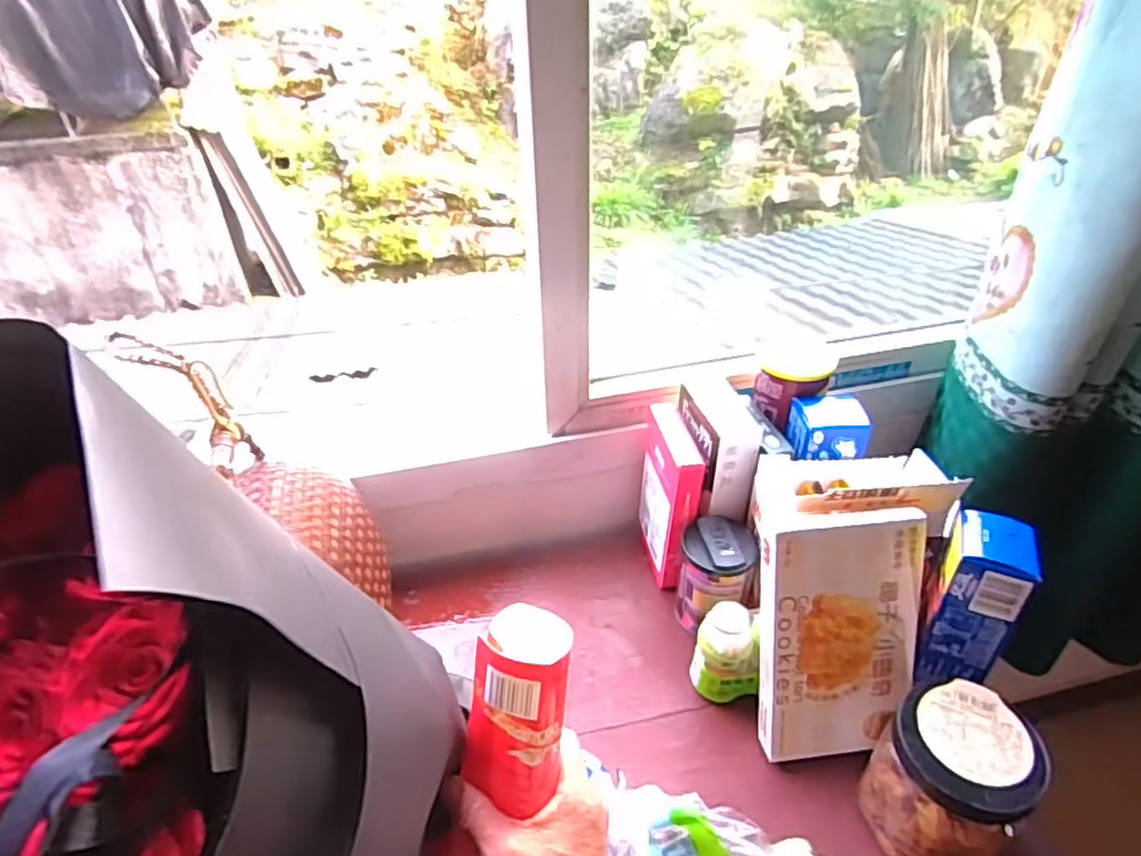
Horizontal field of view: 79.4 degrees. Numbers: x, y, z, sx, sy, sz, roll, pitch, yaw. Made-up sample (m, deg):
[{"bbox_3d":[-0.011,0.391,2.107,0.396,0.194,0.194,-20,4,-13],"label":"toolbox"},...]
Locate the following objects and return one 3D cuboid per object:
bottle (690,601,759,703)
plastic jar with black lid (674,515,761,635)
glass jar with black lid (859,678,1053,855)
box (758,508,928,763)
[{"bbox_3d":[0.131,0.186,0.572,0.054,0.095,0.051,8,39,11],"label":"bottle"},{"bbox_3d":[0.130,0.140,0.620,0.063,0.106,0.064,-1,38,1],"label":"plastic jar with black lid"},{"bbox_3d":[0.257,0.247,0.474,0.082,0.124,0.086,-1,38,1],"label":"glass jar with black lid"},{"bbox_3d":[0.205,0.160,0.523,0.117,0.197,0.020,-5,17,-3],"label":"box"}]

